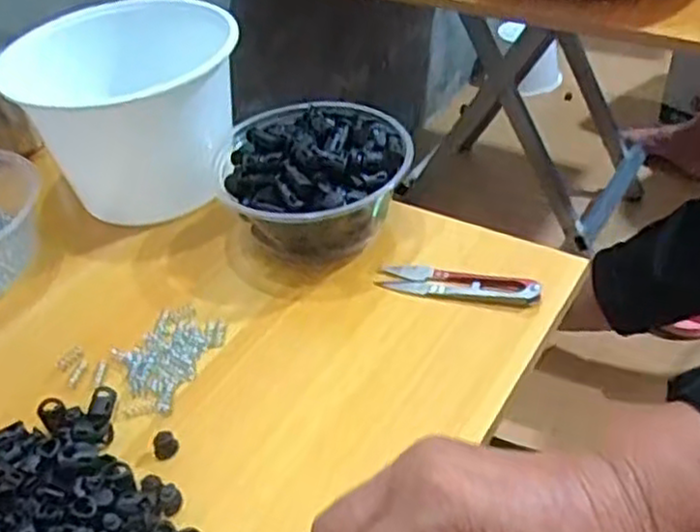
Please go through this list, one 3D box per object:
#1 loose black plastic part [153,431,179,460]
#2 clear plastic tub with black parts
[{"bbox_3d":[-0.099,0.095,0.399,0.013,0.008,0.013,-3,40,3],"label":"loose black plastic part"},{"bbox_3d":[-0.023,-0.058,0.517,0.128,0.076,0.132,-14,41,-10],"label":"clear plastic tub with black parts"}]

